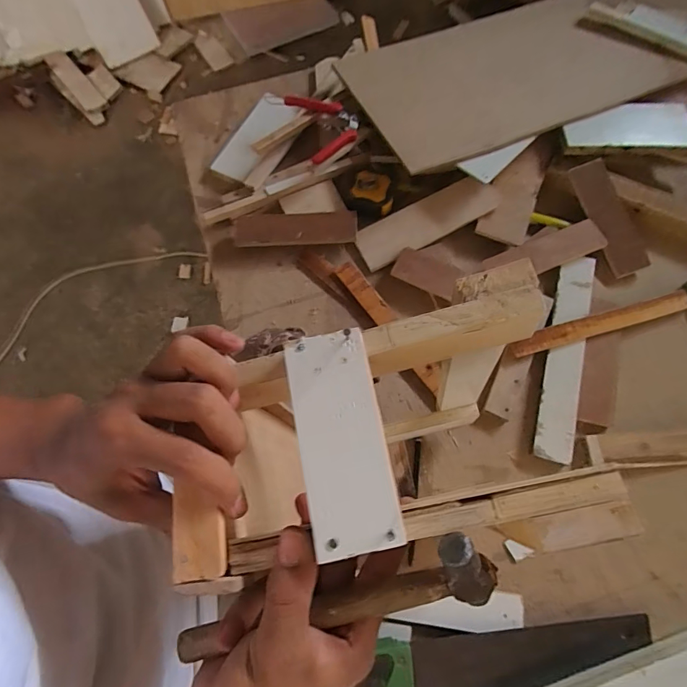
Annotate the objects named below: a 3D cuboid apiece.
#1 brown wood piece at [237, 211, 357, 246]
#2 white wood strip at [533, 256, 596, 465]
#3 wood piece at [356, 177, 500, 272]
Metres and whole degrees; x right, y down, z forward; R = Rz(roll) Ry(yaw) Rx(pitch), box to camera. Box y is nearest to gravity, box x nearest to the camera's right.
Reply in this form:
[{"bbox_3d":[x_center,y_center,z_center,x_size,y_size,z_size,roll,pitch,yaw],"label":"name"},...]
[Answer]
[{"bbox_3d":[-0.081,-0.192,0.698,0.202,0.013,0.055,-2,85,2],"label":"brown wood piece"},{"bbox_3d":[0.335,0.013,0.630,0.054,0.016,0.324,16,72,6],"label":"white wood strip"},{"bbox_3d":[0.137,-0.204,0.697,0.240,0.010,0.079,-25,76,1],"label":"wood piece"}]

